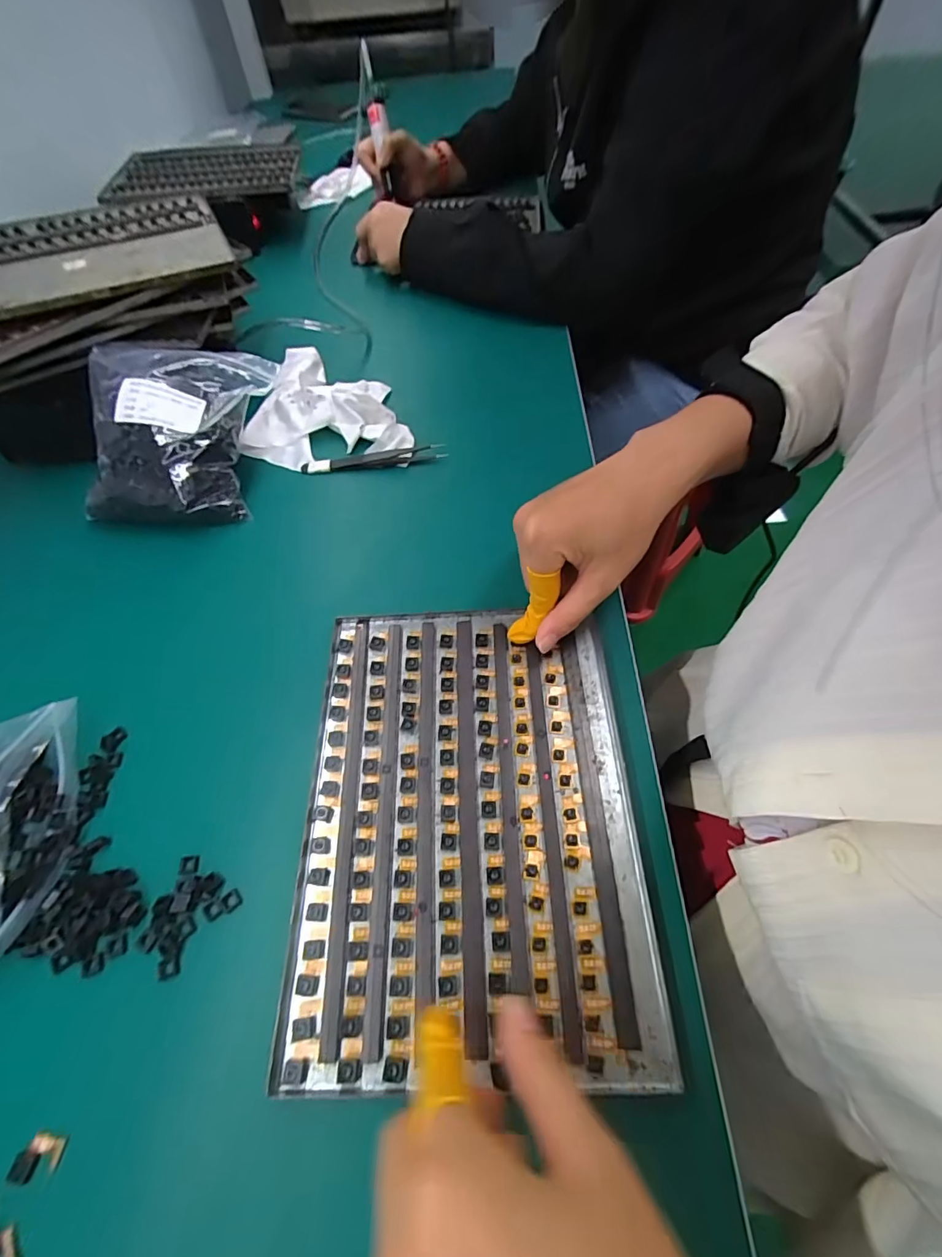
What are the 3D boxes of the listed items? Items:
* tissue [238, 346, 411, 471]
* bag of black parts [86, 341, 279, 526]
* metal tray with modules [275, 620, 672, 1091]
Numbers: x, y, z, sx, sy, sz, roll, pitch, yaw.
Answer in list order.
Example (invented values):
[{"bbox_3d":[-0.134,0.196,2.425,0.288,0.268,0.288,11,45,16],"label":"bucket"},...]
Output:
[{"bbox_3d":[-0.151,-0.224,0.464,0.142,0.030,0.194,-17,60,-9],"label":"tissue"},{"bbox_3d":[-0.246,-0.169,0.409,0.130,0.069,0.154,2,59,3],"label":"bag of black parts"},{"bbox_3d":[-0.002,0.096,0.280,0.179,0.007,0.243,-2,59,1],"label":"metal tray with modules"}]

